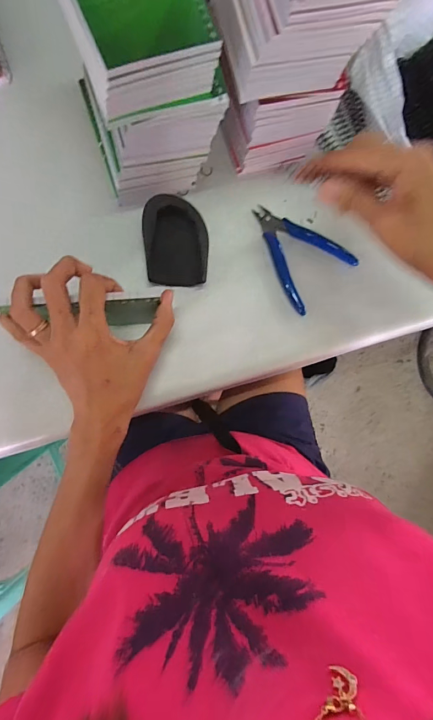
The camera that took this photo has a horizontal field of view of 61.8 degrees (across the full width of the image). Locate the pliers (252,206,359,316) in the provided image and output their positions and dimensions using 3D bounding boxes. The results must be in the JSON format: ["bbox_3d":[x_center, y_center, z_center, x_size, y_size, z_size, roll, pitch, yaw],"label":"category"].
[{"bbox_3d":[0.102,-0.122,0.404,0.089,0.018,0.121,-24,89,-8],"label":"pliers"}]

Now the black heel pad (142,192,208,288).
[{"bbox_3d":[-0.041,-0.119,0.370,0.062,0.038,0.087,-2,86,-7],"label":"black heel pad"}]

